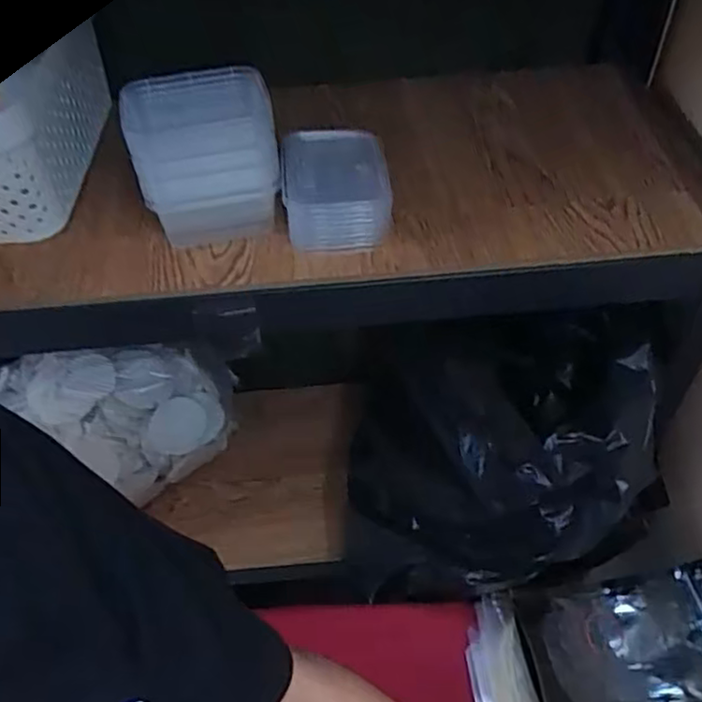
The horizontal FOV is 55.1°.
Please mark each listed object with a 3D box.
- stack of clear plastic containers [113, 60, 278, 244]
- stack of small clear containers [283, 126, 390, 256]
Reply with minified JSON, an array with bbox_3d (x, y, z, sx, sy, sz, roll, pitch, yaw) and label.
[{"bbox_3d":[-0.114,-0.154,0.538,0.107,0.106,0.092,-13,50,-8],"label":"stack of clear plastic containers"},{"bbox_3d":[-0.012,-0.139,0.564,0.083,0.052,0.111,-3,49,1],"label":"stack of small clear containers"}]

